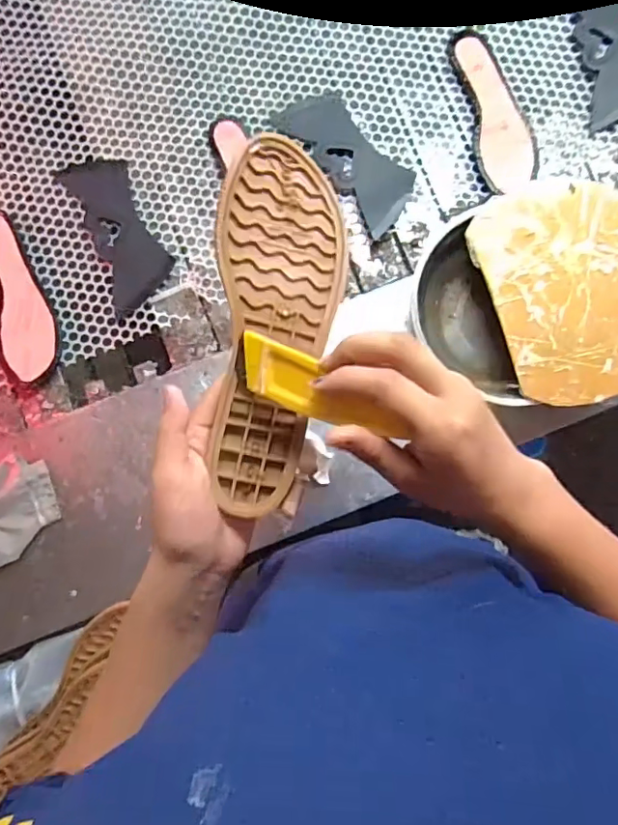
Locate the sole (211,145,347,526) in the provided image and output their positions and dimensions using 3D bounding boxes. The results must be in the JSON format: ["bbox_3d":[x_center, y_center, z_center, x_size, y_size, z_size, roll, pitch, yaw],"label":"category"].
[{"bbox_3d":[-0.019,-0.057,0.361,0.081,0.023,0.238,3,86,-16],"label":"sole"}]

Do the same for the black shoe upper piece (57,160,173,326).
[{"bbox_3d":[-0.249,-0.240,0.708,0.090,0.005,0.214,-24,85,0],"label":"black shoe upper piece"}]

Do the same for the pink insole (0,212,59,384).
[{"bbox_3d":[-0.370,-0.151,0.697,0.081,0.018,0.230,-10,85,1],"label":"pink insole"}]

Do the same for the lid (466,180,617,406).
[{"bbox_3d":[0.294,-0.137,0.586,0.188,0.008,0.238,-19,85,0],"label":"lid"}]

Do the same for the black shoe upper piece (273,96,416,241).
[{"bbox_3d":[0.052,-0.332,0.702,0.088,0.014,0.210,-40,85,-1],"label":"black shoe upper piece"}]

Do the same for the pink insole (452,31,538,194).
[{"bbox_3d":[0.244,-0.390,0.700,0.075,0.014,0.216,-13,85,1],"label":"pink insole"}]

